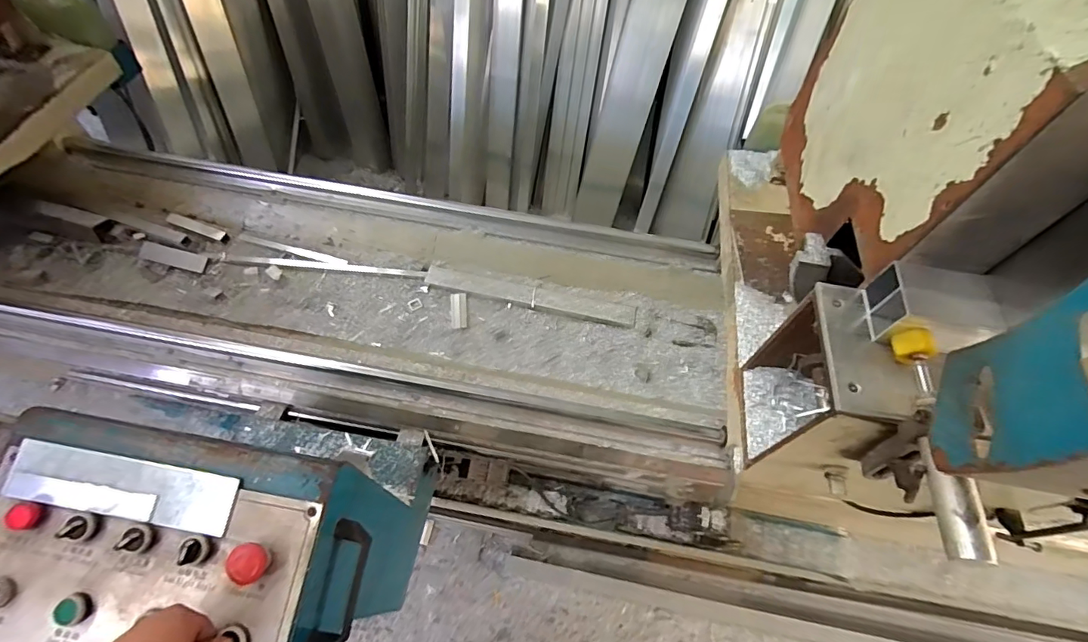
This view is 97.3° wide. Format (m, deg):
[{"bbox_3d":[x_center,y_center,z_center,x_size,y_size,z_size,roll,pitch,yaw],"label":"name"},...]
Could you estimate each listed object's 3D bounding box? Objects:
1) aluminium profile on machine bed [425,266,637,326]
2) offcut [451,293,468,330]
[{"bbox_3d":[-0.032,-0.061,1.135,0.497,0.018,0.060,12,58,4],"label":"aluminium profile on machine bed"},{"bbox_3d":[-0.196,-0.025,1.105,0.035,0.006,0.093,-4,58,-6],"label":"offcut"}]

